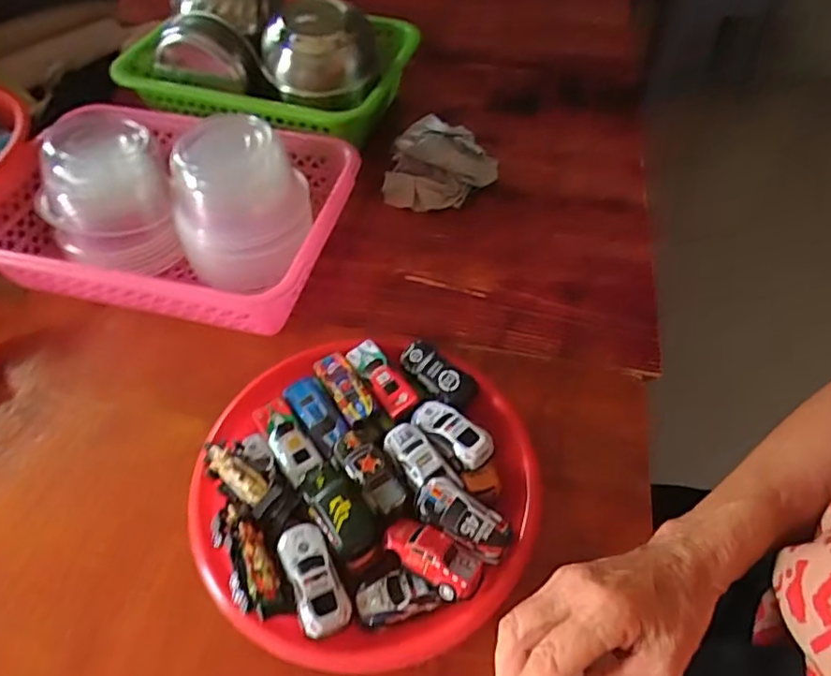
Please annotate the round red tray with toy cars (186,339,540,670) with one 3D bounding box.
[{"bbox_3d":[-0.040,0.096,0.389,0.217,0.048,0.219,0,52,0],"label":"round red tray with toy cars"}]

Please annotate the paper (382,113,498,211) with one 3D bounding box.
[{"bbox_3d":[0.028,-0.180,0.597,0.115,0.053,0.087,4,53,4],"label":"paper"}]

